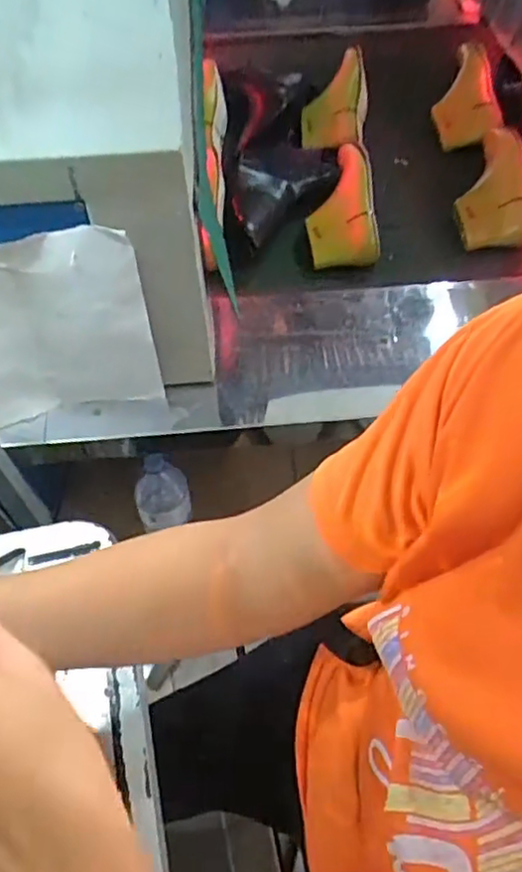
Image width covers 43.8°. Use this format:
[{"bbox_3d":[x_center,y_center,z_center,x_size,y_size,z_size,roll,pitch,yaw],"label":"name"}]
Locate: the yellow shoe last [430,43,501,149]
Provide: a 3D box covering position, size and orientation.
[{"bbox_3d":[0.369,-0.608,1.165,0.109,0.067,0.236,11,58,7],"label":"yellow shoe last"}]

